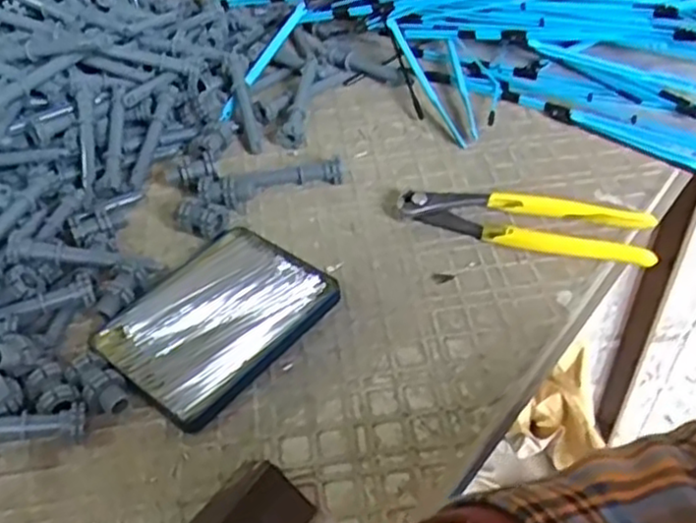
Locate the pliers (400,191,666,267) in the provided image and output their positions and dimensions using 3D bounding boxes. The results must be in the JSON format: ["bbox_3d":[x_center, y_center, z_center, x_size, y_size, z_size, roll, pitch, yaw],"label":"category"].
[{"bbox_3d":[0.116,-0.026,0.485,0.164,0.018,0.041,12,47,14],"label":"pliers"}]

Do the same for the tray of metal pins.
[{"bbox_3d":[-0.082,0.032,0.444,0.098,0.011,0.127,30,54,28],"label":"tray of metal pins"}]

